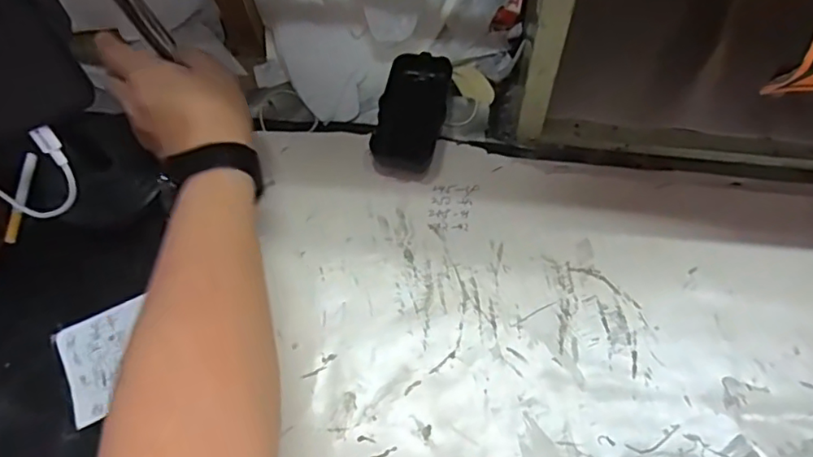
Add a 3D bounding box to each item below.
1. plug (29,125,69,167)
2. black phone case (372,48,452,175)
[{"bbox_3d":[-0.203,-0.047,0.328,0.011,0.024,0.005,-31,26,-12],"label":"plug"},{"bbox_3d":[0.005,-0.097,0.474,0.051,0.029,0.101,13,64,10],"label":"black phone case"}]

